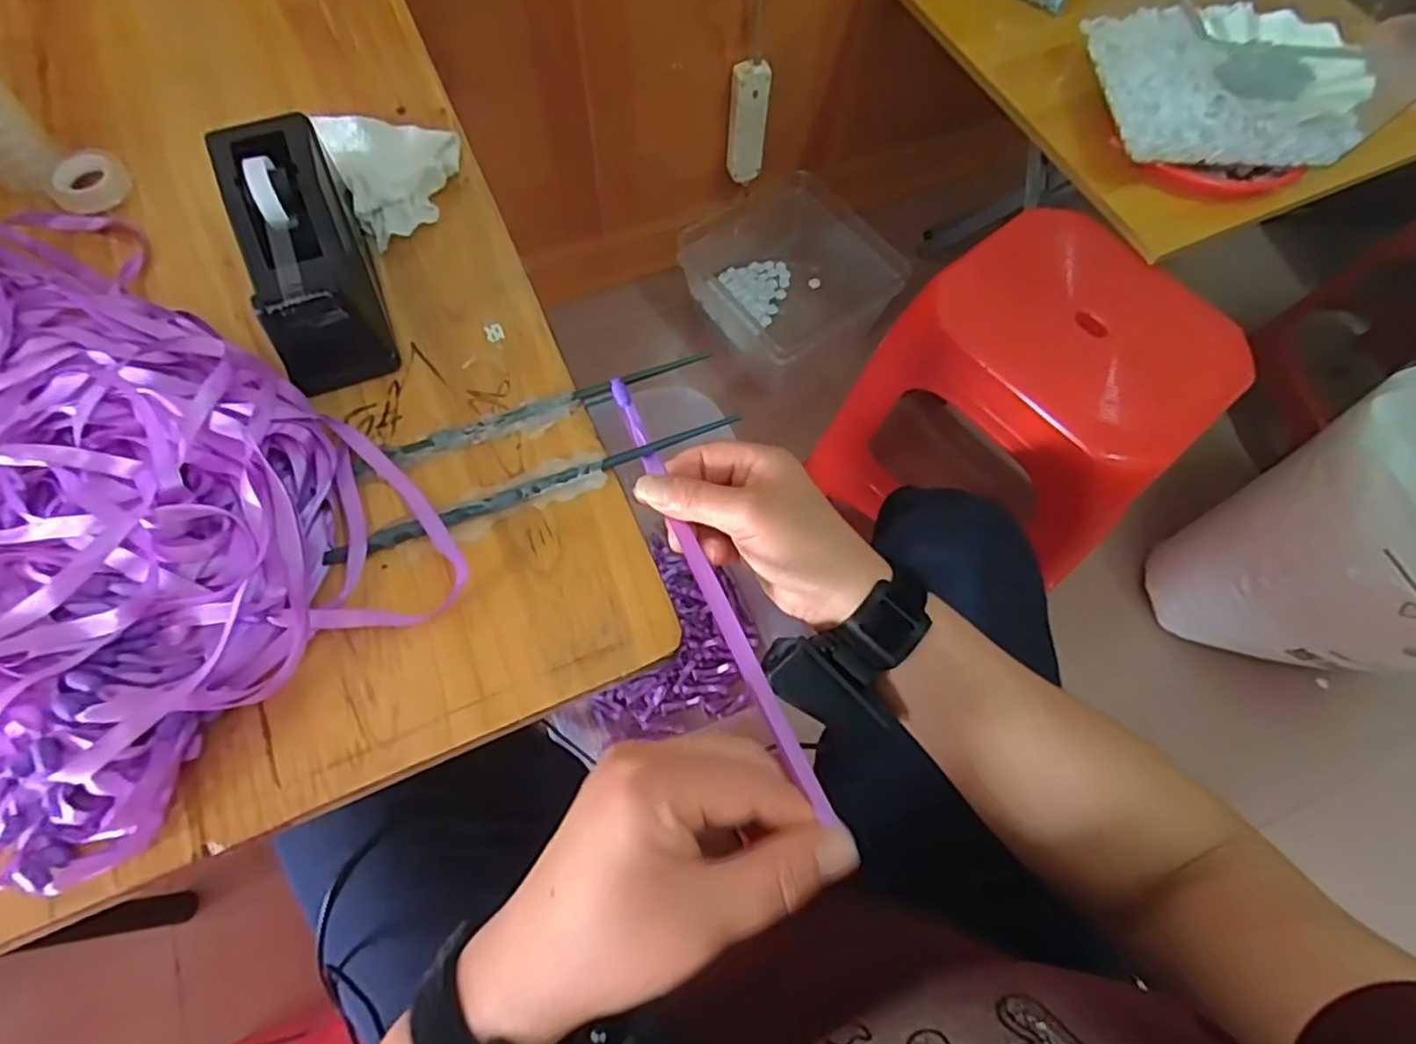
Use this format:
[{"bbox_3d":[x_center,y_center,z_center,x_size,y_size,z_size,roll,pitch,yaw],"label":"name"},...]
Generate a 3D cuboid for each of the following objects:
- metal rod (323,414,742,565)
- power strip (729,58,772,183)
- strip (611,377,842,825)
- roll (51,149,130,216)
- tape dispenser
[{"bbox_3d":[-0.091,-0.020,0.387,0.230,0.008,0.010,-20,69,-11],"label":"metal rod"},{"bbox_3d":[0.065,-0.645,1.140,0.057,0.192,0.030,5,67,-1],"label":"power strip"},{"bbox_3d":[-0.002,0.020,0.343,0.010,0.028,0.264,-19,52,-10],"label":"strip"},{"bbox_3d":[-0.407,-0.224,0.459,0.047,0.011,0.046,1,67,-2],"label":"roll"},{"bbox_3d":[-0.234,-0.155,0.407,0.059,0.072,0.158,-19,69,-10],"label":"tape dispenser"}]

